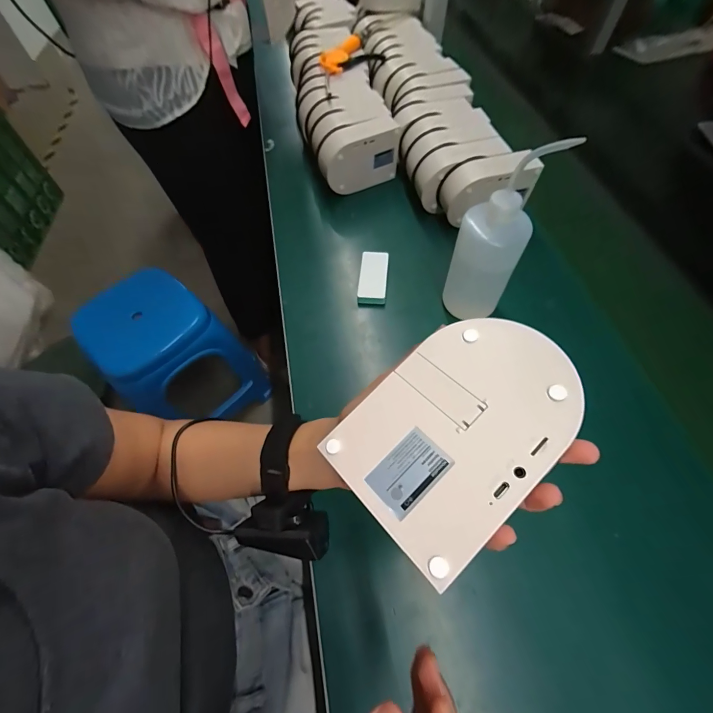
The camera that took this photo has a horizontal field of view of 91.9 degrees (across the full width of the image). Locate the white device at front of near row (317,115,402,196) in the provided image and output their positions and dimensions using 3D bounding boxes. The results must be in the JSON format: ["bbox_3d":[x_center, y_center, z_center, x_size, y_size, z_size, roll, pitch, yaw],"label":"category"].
[{"bbox_3d":[0.004,-0.346,0.608,0.140,0.100,0.044,-25,63,-12],"label":"white device at front of near row"}]

